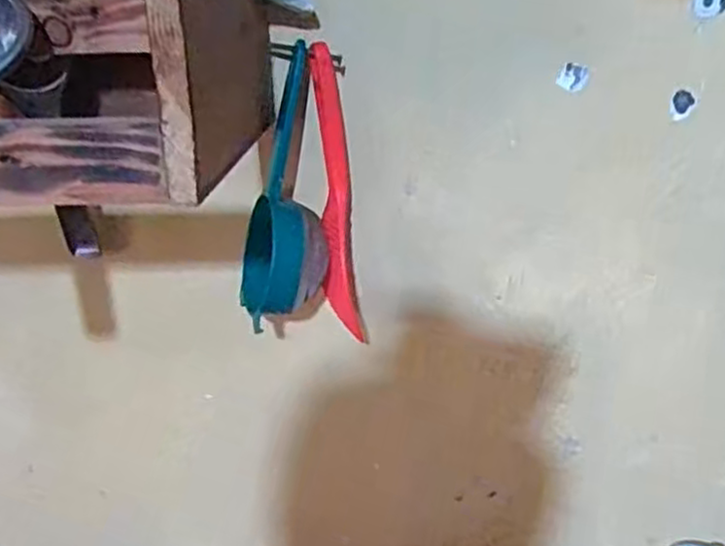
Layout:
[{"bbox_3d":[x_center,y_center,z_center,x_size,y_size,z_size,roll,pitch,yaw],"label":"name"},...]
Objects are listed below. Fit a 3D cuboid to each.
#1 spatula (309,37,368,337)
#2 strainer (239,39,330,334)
[{"bbox_3d":[-0.015,-0.048,0.510,0.031,0.211,0.029,0,24,1],"label":"spatula"},{"bbox_3d":[-0.055,-0.054,0.478,0.058,0.167,0.082,-4,24,-9],"label":"strainer"}]

